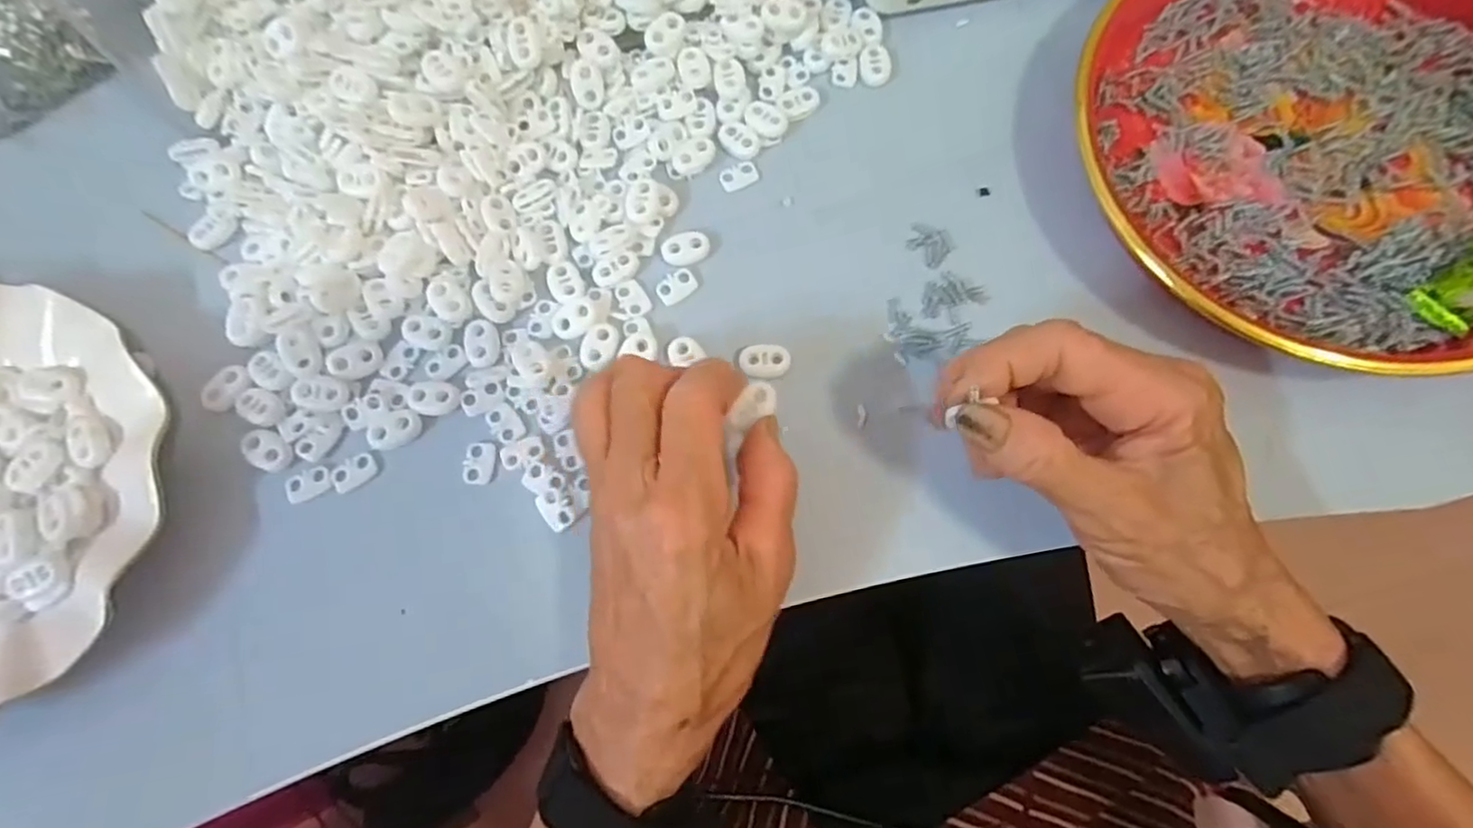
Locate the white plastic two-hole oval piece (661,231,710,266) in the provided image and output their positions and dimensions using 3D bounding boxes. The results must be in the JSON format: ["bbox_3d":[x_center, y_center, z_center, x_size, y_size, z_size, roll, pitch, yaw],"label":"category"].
[{"bbox_3d":[-0.023,-0.077,0.307,0.022,0.004,0.015,-25,76,-5],"label":"white plastic two-hole oval piece"}]

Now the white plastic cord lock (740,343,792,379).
[{"bbox_3d":[0.013,-0.024,0.290,0.021,0.004,0.016,-4,75,0],"label":"white plastic cord lock"}]

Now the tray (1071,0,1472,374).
[{"bbox_3d":[0.258,-0.120,0.292,0.203,0.039,0.218,-41,78,-9],"label":"tray"}]

